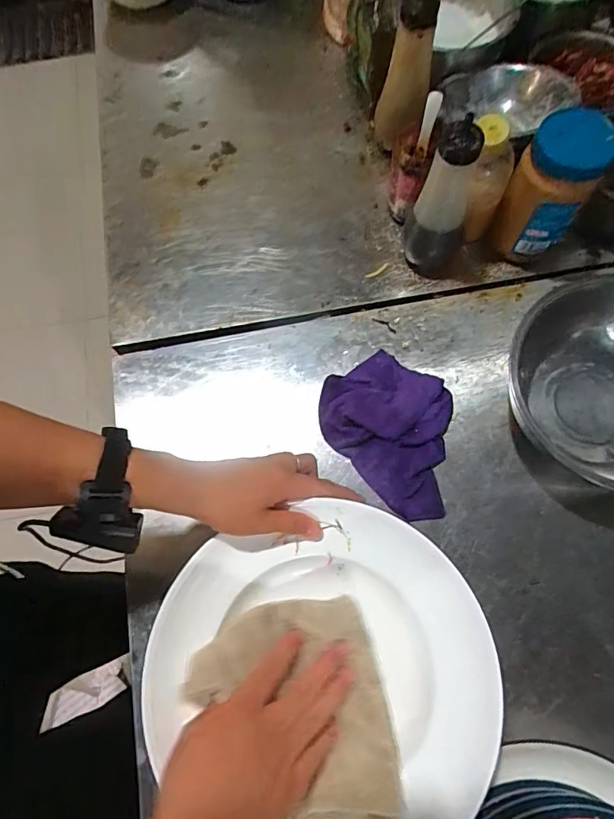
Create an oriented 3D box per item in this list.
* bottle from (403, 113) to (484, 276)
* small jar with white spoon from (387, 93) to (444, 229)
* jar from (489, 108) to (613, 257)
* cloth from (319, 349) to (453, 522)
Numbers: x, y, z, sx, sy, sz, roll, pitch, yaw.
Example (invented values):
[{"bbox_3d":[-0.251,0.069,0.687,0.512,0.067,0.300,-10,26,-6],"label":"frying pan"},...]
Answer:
[{"bbox_3d":[0.163,-0.242,0.578,0.063,0.207,0.056,5,74,4],"label":"bottle"},{"bbox_3d":[0.137,-0.315,0.636,0.053,0.133,0.098,9,74,5],"label":"small jar with white spoon"},{"bbox_3d":[0.286,-0.254,0.587,0.087,0.177,0.077,34,78,11],"label":"jar"},{"bbox_3d":[0.110,0.023,0.589,0.141,0.030,0.195,-43,77,-10],"label":"cloth"}]

